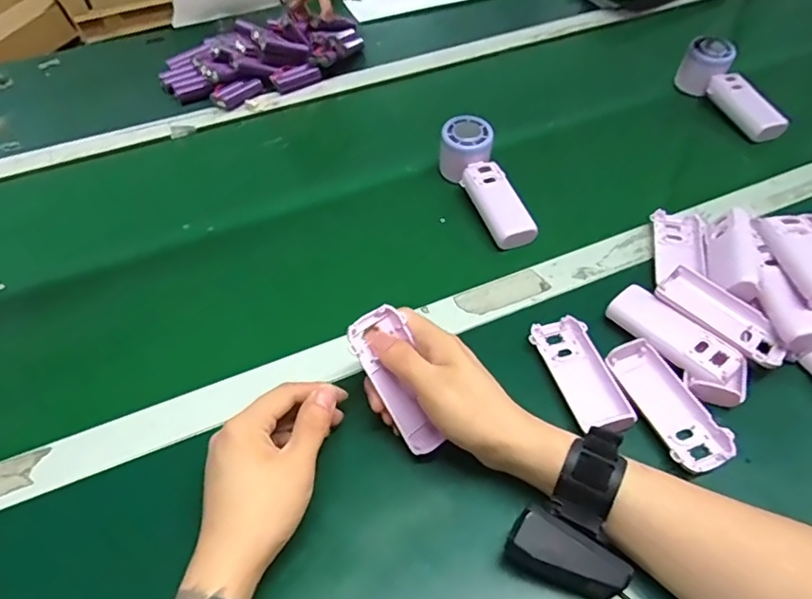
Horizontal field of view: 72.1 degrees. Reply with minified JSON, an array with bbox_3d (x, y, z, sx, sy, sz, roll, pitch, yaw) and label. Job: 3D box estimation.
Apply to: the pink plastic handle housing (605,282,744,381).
[{"bbox_3d":[0.222,0.029,0.464,0.039,0.019,0.104,-31,54,-22],"label":"pink plastic handle housing"}]

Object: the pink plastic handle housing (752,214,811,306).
[{"bbox_3d":[0.338,-0.041,0.471,0.047,0.024,0.114,4,49,7],"label":"pink plastic handle housing"}]

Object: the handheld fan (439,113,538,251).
[{"bbox_3d":[0.086,-0.125,0.606,0.050,0.050,0.171,-18,65,-12],"label":"handheld fan"}]

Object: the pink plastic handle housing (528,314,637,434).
[{"bbox_3d":[0.143,0.061,0.456,0.044,0.017,0.106,-16,49,-11],"label":"pink plastic handle housing"}]

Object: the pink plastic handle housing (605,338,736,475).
[{"bbox_3d":[0.203,0.082,0.437,0.046,0.024,0.110,-17,50,-11],"label":"pink plastic handle housing"}]

